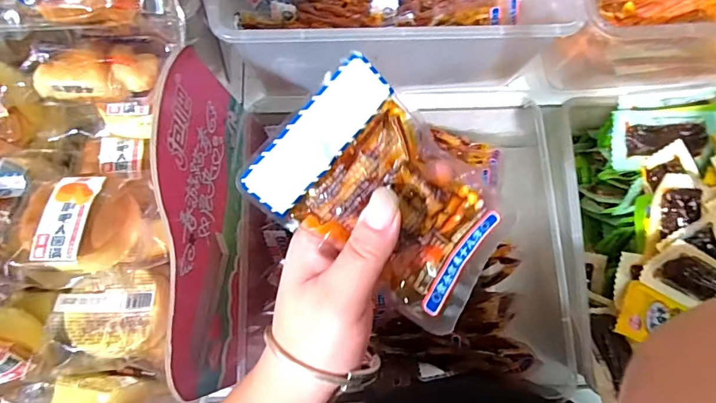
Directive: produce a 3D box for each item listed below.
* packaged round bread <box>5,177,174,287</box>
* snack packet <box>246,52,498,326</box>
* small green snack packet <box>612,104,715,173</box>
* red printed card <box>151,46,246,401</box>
[{"bbox_3d":[-0.208,0.018,0.347,0.098,0.056,0.080,-11,79,-3],"label":"packaged round bread"},{"bbox_3d":[0.017,0.004,0.212,0.075,0.021,0.124,-46,117,6],"label":"snack packet"},{"bbox_3d":[0.320,-0.070,0.449,0.129,0.017,0.060,-8,79,-2],"label":"small green snack packet"},{"bbox_3d":[-0.127,0.026,0.377,0.004,0.142,0.269,0,86,10],"label":"red printed card"}]

